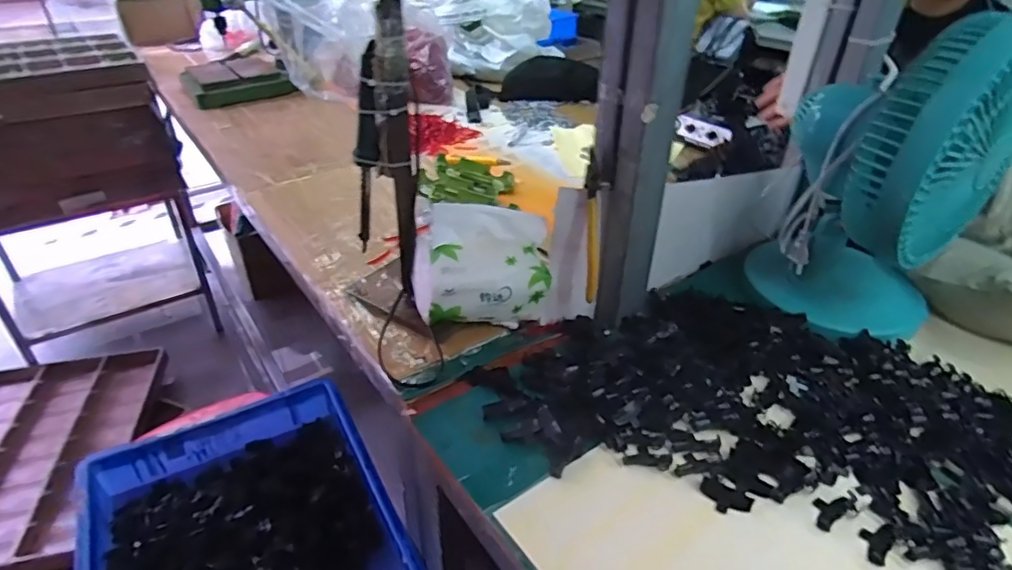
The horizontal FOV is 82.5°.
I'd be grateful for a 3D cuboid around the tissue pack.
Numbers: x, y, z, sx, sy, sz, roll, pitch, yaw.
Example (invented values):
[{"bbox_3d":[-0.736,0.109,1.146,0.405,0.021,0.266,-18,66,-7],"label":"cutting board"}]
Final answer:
[{"bbox_3d":[-0.025,-0.015,0.617,0.141,0.128,0.074,-5,36,-8],"label":"tissue pack"}]

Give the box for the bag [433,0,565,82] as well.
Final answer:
[{"bbox_3d":[-0.041,-0.671,1.481,0.283,0.209,0.228,-3,34,-5],"label":"bag"}]

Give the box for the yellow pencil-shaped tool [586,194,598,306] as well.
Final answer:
[{"bbox_3d":[0.087,-0.035,0.588,0.011,0.104,0.009,-2,12,-4],"label":"yellow pencil-shaped tool"}]

